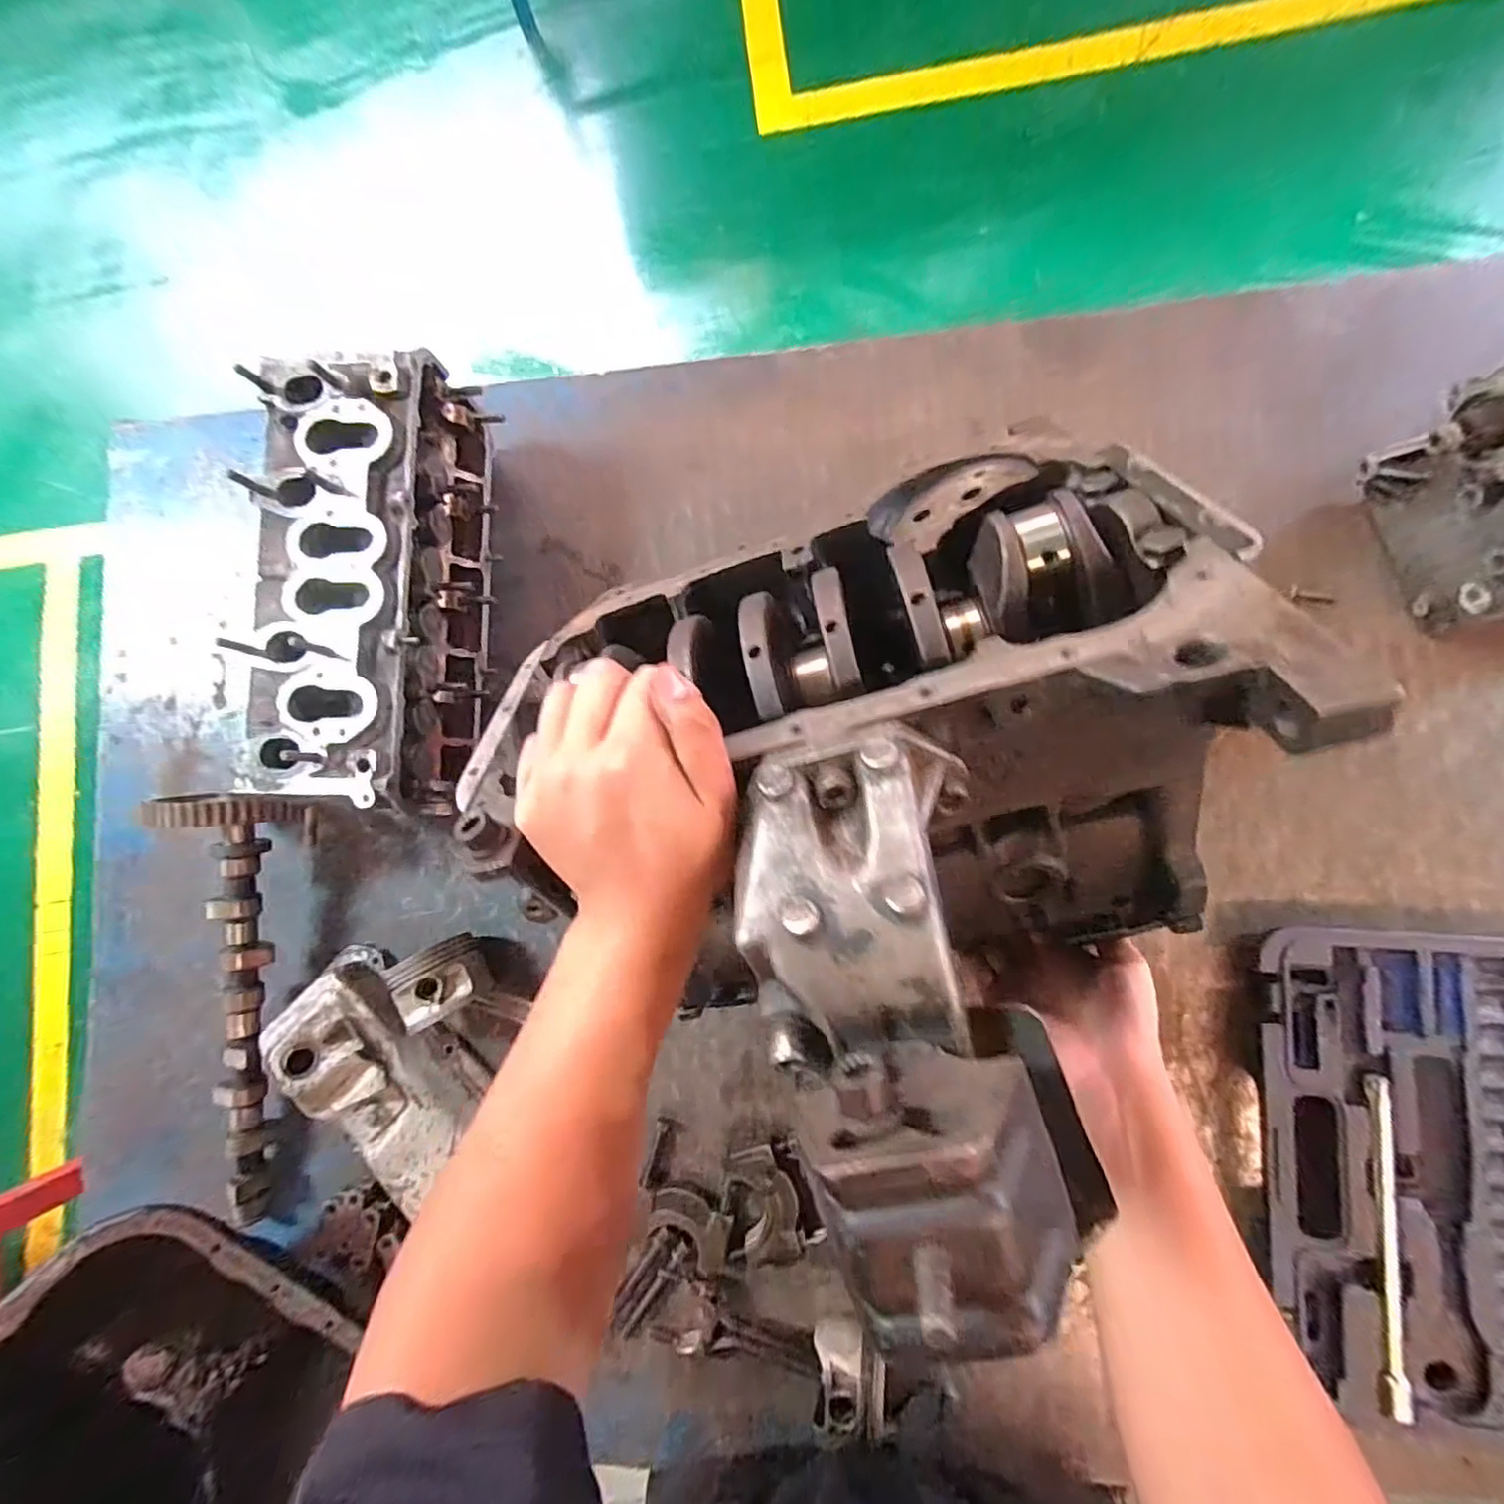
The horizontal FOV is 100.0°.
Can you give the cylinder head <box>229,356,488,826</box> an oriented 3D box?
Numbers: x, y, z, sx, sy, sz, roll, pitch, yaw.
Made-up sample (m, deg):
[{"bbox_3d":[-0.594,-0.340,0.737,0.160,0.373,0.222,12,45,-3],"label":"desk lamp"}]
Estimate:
[{"bbox_3d":[-0.347,-0.145,0.591,0.150,0.143,0.394,-3,85,6],"label":"cylinder head"}]

